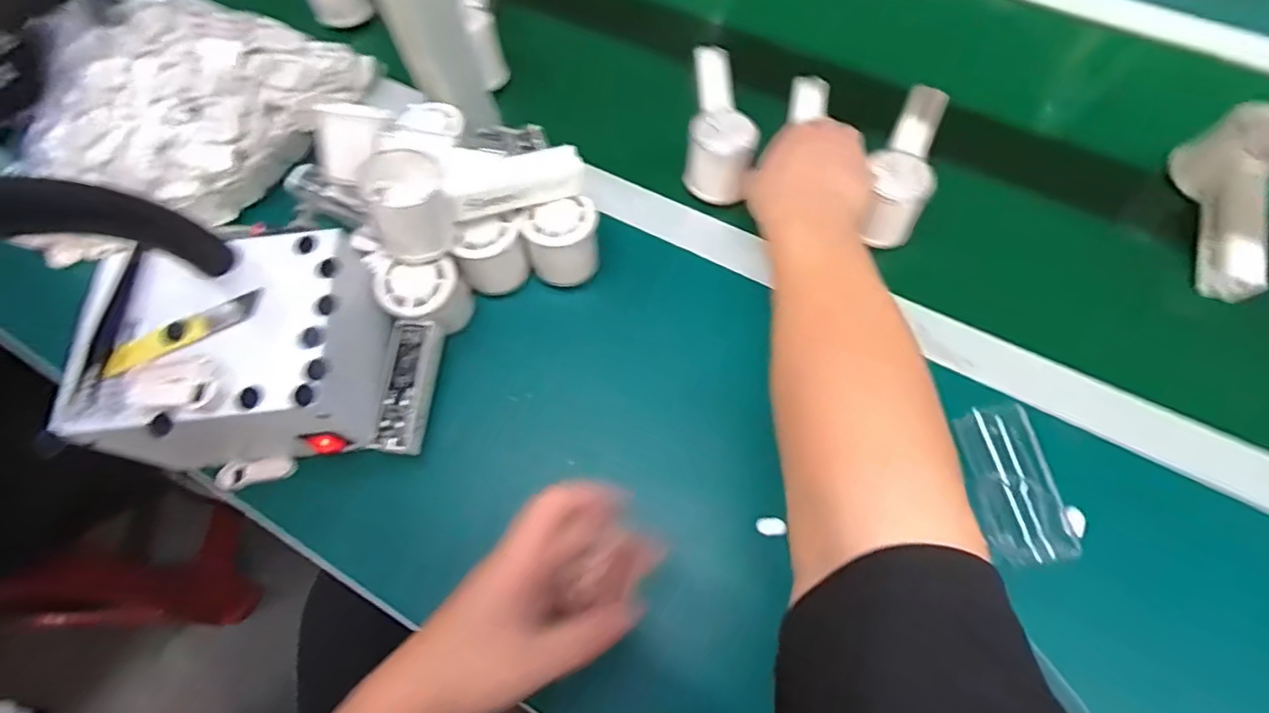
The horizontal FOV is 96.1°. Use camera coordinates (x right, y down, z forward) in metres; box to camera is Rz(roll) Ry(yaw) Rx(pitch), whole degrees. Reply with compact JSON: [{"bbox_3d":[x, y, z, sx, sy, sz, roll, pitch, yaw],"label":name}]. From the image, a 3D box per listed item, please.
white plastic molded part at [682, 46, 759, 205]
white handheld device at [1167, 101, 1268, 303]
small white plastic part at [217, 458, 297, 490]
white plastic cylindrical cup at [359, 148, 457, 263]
[{"bbox_3d":[0.078,-0.213,0.509,0.055,0.052,0.153,6,66,5],"label":"white plastic molded part"},{"bbox_3d":[0.474,-0.116,0.450,0.054,0.056,0.146,10,84,7],"label":"white handheld device"},{"bbox_3d":[-0.282,0.084,0.424,0.059,0.008,0.020,-14,66,-4],"label":"small white plastic part"},{"bbox_3d":[-0.153,-0.105,0.399,0.051,0.059,0.055,-1,66,2],"label":"white plastic cylindrical cup"}]

